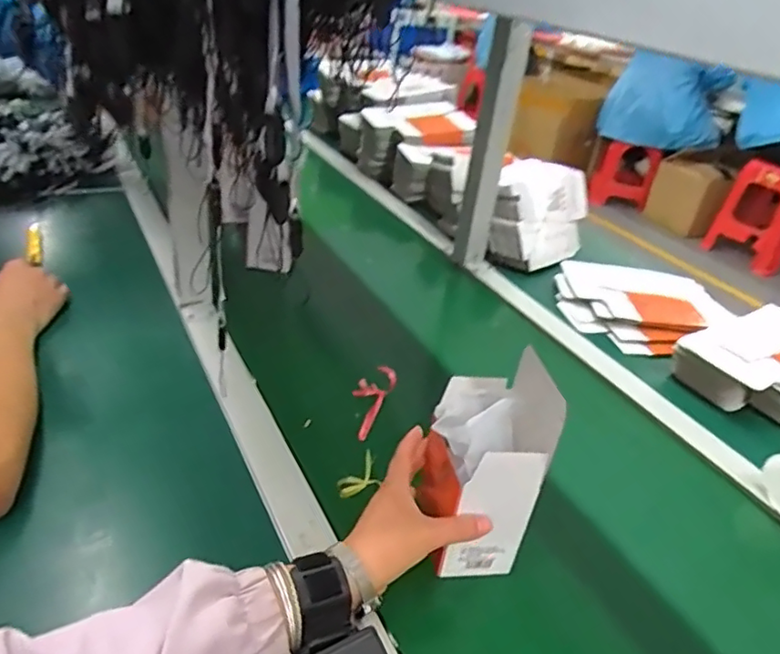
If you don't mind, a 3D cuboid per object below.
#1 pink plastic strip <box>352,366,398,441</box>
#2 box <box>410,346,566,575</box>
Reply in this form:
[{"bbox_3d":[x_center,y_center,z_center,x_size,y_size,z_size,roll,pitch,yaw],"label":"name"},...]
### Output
[{"bbox_3d":[-0.020,0.080,0.637,0.043,0.029,0.090,9,33,3],"label":"pink plastic strip"},{"bbox_3d":[0.074,0.103,0.469,0.076,0.170,0.092,1,34,-9],"label":"box"}]

